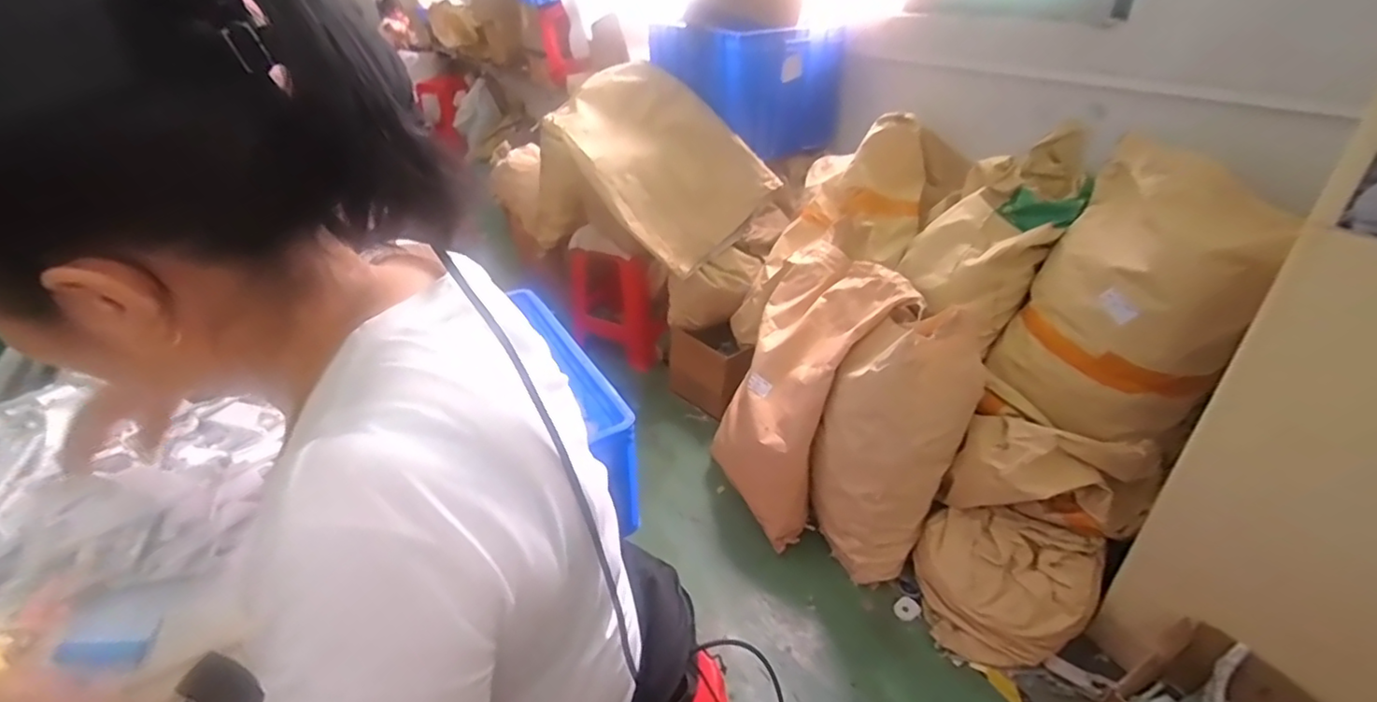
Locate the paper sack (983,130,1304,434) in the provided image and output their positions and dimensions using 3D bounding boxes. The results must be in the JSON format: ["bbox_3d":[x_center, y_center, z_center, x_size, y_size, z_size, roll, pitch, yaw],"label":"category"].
[{"bbox_3d":[0.863,-0.101,1.214,0.214,0.532,0.380,-11,34,-16],"label":"paper sack"}]

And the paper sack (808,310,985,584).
[{"bbox_3d":[0.465,0.205,1.386,0.297,0.653,0.216,15,22,-2],"label":"paper sack"}]

